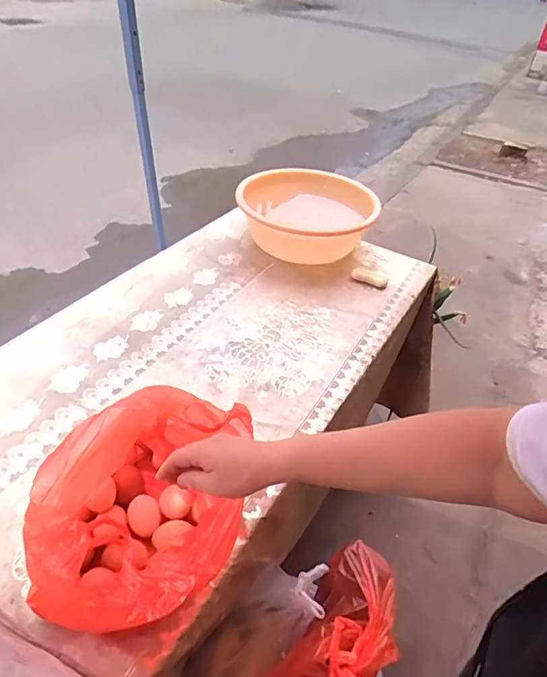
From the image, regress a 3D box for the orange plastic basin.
[{"bbox_3d":[0.081,-0.334,1.256,0.362,0.155,0.359,4,41,-3],"label":"orange plastic basin"}]

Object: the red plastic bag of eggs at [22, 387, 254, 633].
[{"bbox_3d":[-0.152,0.201,0.564,0.200,0.184,0.257,16,42,11],"label":"red plastic bag of eggs"}]

